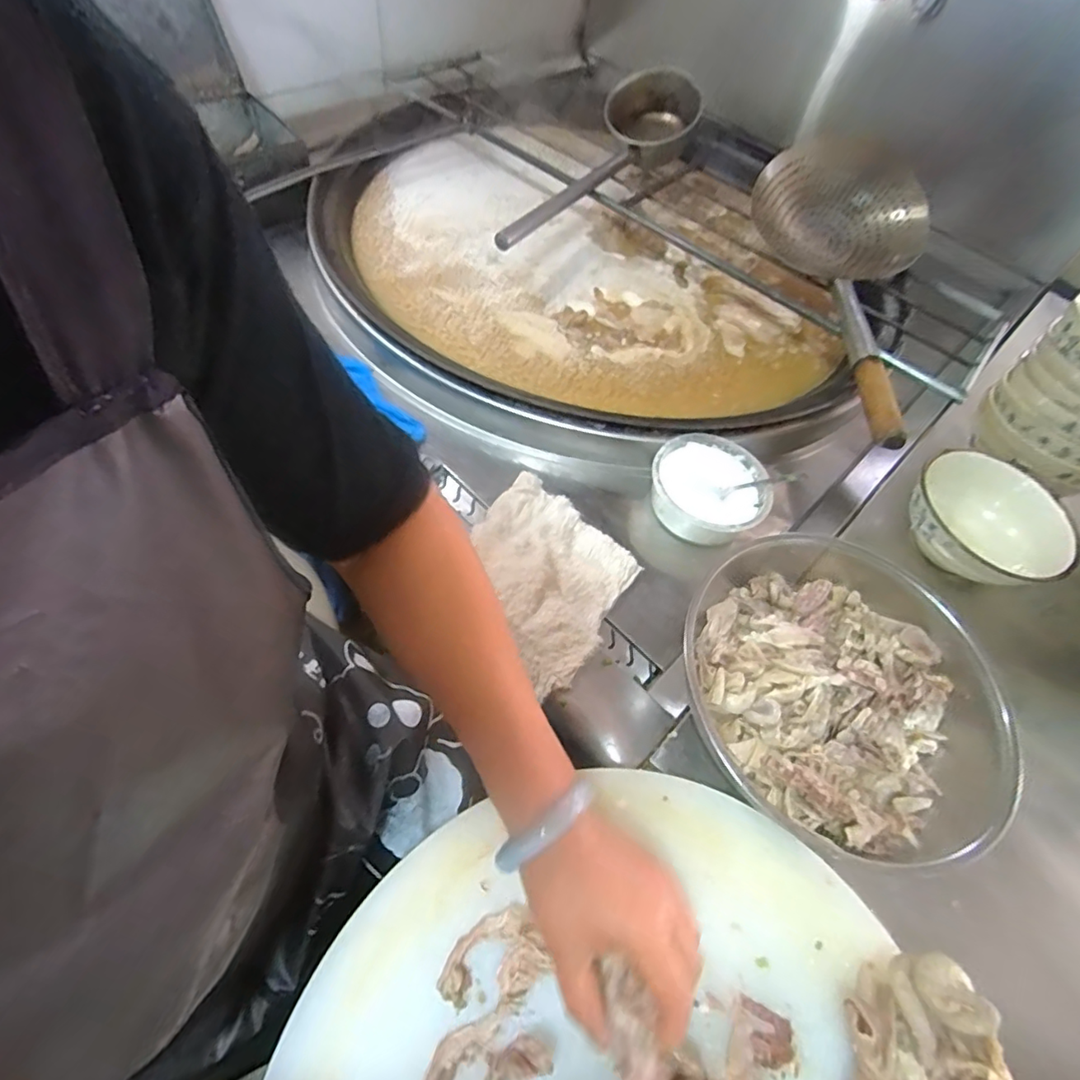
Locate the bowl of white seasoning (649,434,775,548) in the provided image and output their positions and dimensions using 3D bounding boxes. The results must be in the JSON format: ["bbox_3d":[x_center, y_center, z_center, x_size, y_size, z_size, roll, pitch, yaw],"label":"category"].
[{"bbox_3d":[0.195,-0.056,0.642,0.133,0.062,0.112,40,62,16],"label":"bowl of white seasoning"}]

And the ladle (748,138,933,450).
[{"bbox_3d":[0.359,-0.275,0.636,0.129,0.147,0.384,-3,73,-7],"label":"ladle"}]

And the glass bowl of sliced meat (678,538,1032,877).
[{"bbox_3d":[0.246,0.124,0.471,0.221,0.098,0.257,-30,67,-23],"label":"glass bowl of sliced meat"}]

